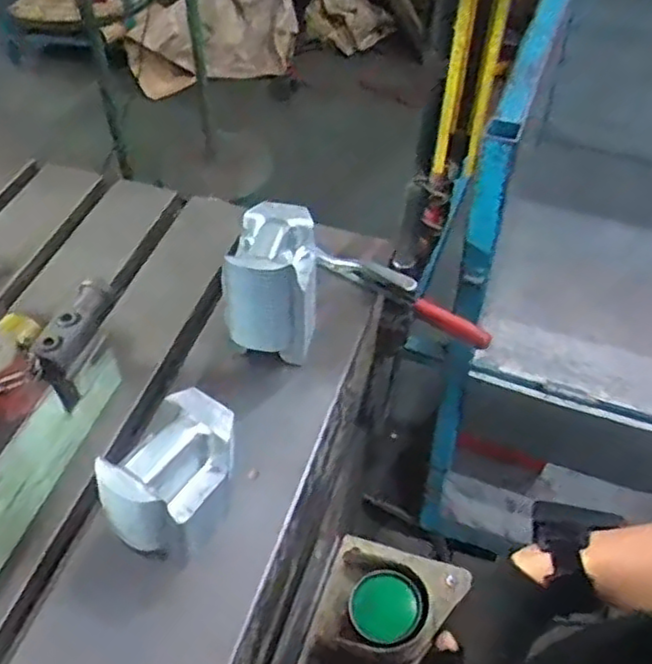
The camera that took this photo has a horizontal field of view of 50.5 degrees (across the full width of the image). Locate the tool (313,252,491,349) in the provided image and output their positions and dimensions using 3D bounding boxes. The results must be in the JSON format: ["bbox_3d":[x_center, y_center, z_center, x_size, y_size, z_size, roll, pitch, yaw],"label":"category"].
[{"bbox_3d":[0.082,-0.042,0.777,0.216,0.054,0.019,24,55,20],"label":"tool"}]

